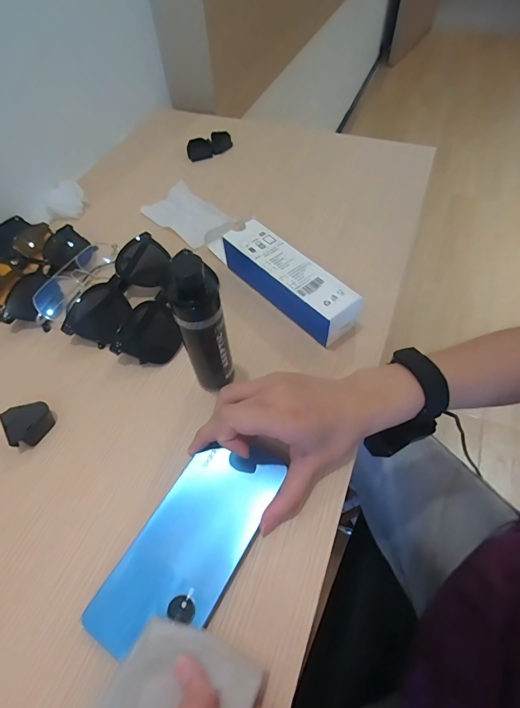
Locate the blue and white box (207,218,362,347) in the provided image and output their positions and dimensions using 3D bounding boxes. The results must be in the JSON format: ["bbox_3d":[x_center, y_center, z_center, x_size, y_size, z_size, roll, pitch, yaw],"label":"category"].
[{"bbox_3d":[0.018,-0.085,0.396,0.046,0.049,0.194,-37,64,-22],"label":"blue and white box"}]

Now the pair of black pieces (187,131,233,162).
[{"bbox_3d":[-0.080,-0.327,0.582,0.073,0.027,0.035,-23,57,-12],"label":"pair of black pieces"}]

